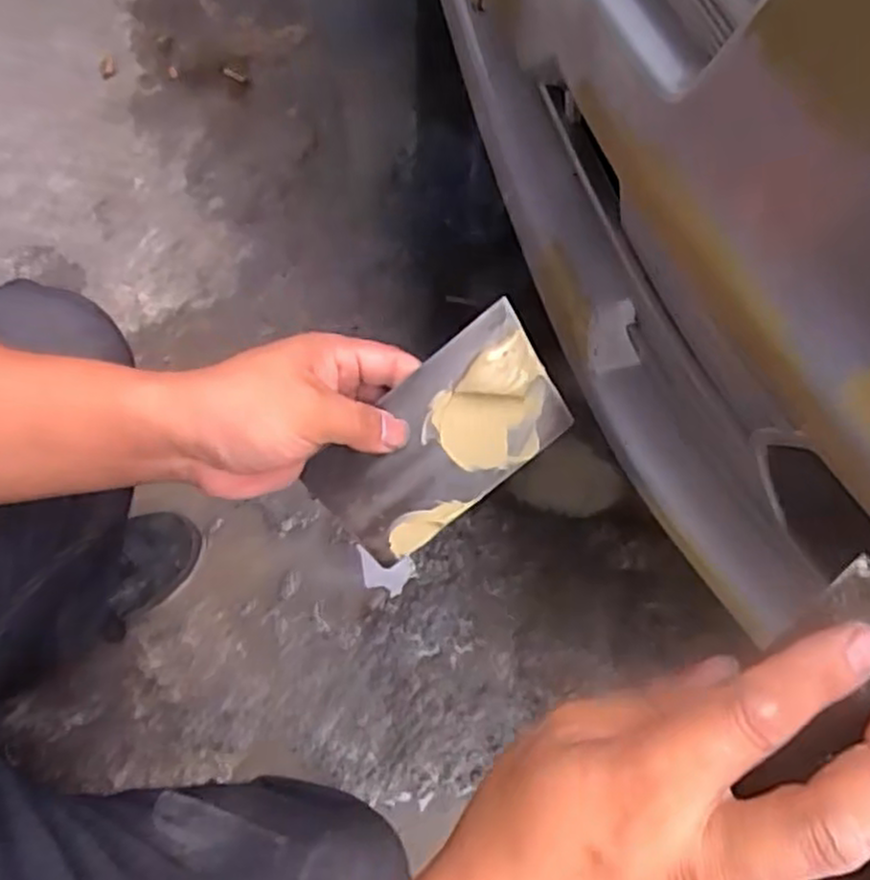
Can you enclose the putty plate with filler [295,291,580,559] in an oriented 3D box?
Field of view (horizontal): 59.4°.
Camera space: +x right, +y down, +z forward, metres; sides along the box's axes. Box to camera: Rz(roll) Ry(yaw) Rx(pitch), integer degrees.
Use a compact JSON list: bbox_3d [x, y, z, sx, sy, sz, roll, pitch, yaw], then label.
[{"bbox_3d":[0.002,0.002,0.393,0.136,0.010,0.071,-40,100,11],"label":"putty plate with filler"}]

